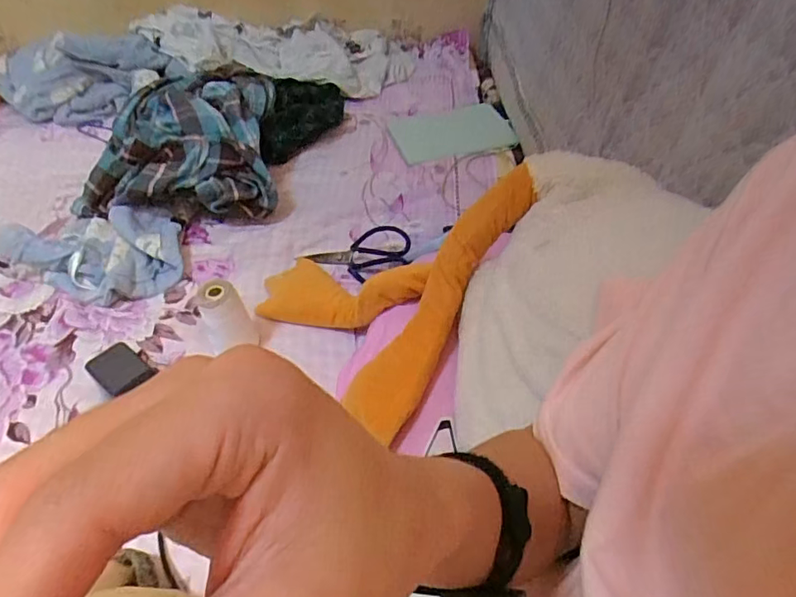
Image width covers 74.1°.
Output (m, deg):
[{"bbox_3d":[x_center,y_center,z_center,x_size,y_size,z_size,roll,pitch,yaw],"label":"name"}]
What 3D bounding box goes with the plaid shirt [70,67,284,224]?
[{"bbox_3d":[-0.389,-0.300,0.985,0.321,0.163,0.344,-3,44,-2],"label":"plaid shirt"}]

